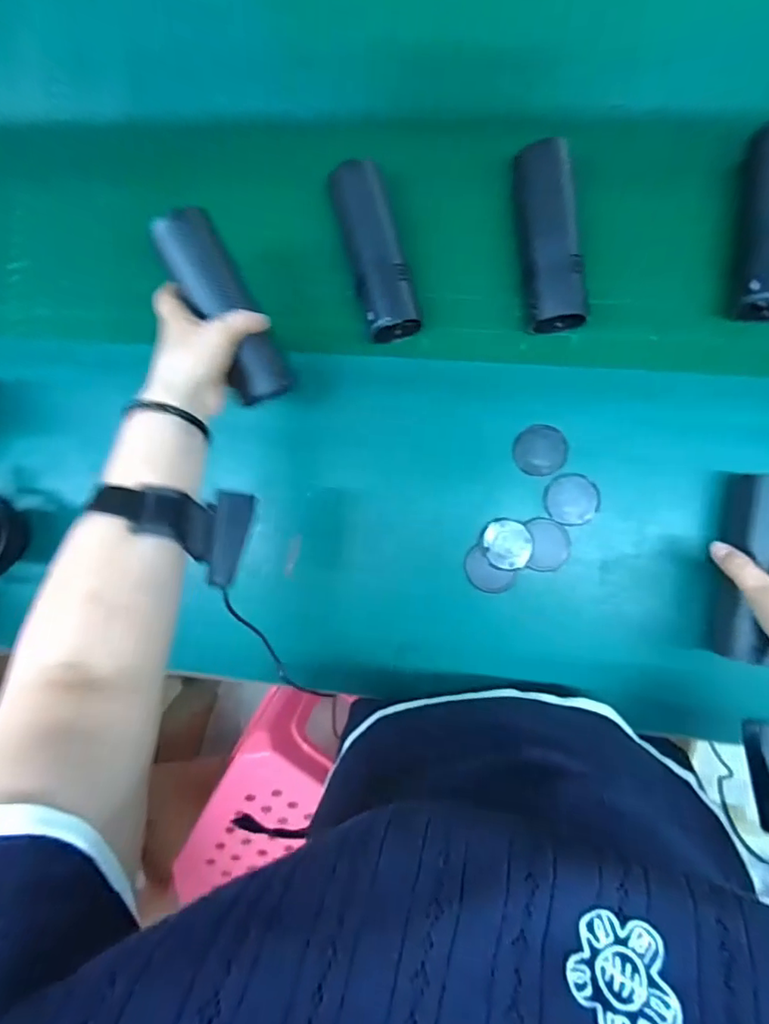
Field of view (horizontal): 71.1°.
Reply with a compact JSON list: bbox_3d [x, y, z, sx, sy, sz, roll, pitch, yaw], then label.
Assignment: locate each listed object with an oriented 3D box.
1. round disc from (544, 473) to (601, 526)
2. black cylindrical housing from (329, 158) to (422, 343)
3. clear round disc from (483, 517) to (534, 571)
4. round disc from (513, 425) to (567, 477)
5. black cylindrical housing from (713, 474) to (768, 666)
[{"bbox_3d":[0.181,-0.012,0.518,0.051,0.004,0.048,0,89,6],"label":"round disc"},{"bbox_3d":[-0.009,-0.254,0.528,0.049,0.044,0.171,-15,88,6],"label":"black cylindrical housing"},{"bbox_3d":[0.120,0.031,0.525,0.047,0.006,0.048,4,90,6],"label":"clear round disc"},{"bbox_3d":[0.152,-0.060,0.521,0.050,0.005,0.049,0,89,6],"label":"round disc"},{"bbox_3d":[0.327,0.047,0.470,0.045,0.046,0.157,10,90,6],"label":"black cylindrical housing"}]

